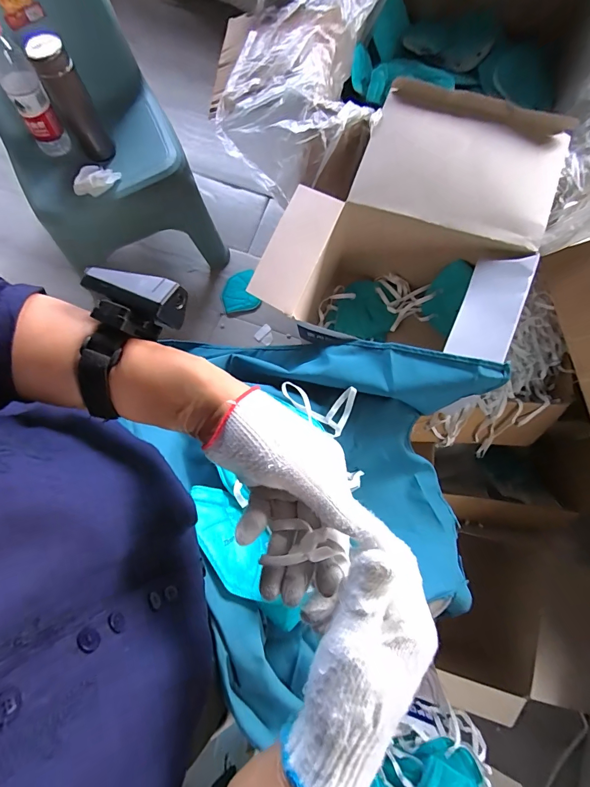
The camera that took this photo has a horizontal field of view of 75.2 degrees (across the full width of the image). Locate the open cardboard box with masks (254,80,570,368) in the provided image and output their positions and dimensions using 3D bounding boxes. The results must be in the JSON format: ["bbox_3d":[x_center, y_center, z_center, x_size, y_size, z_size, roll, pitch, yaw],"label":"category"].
[{"bbox_3d":[0.158,-0.222,0.600,0.332,0.203,0.381,22,78,4],"label":"open cardboard box with masks"}]

